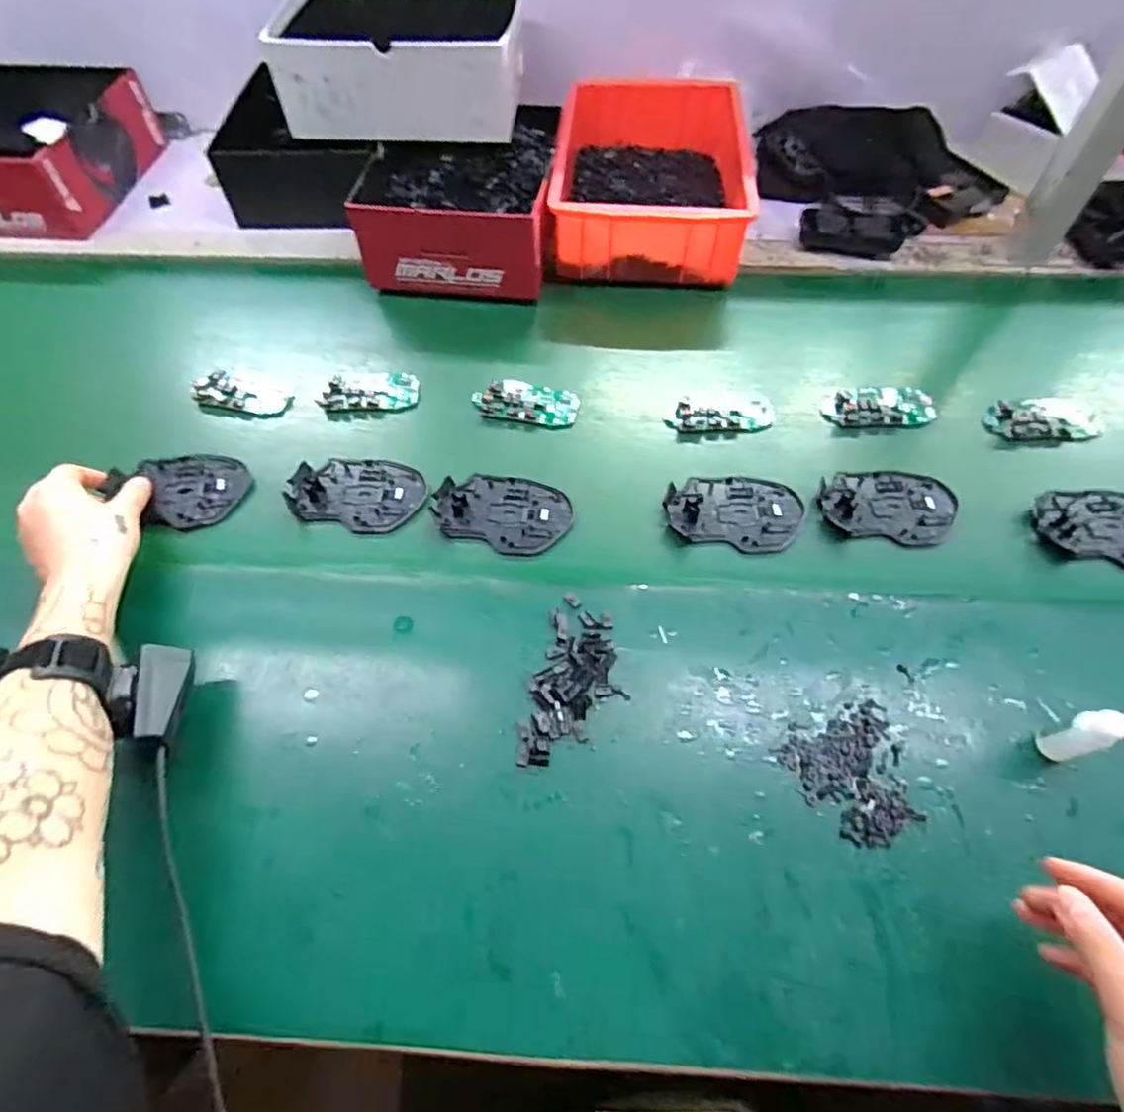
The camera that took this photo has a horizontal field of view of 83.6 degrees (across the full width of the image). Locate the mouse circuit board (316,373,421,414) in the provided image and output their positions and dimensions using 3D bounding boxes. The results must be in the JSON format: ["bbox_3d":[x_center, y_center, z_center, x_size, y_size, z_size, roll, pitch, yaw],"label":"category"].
[{"bbox_3d":[-0.187,-0.160,0.610,0.093,0.014,0.047,-9,62,-5],"label":"mouse circuit board"}]

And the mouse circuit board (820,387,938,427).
[{"bbox_3d":[0.298,-0.140,0.588,0.103,0.014,0.047,-5,61,-3],"label":"mouse circuit board"}]

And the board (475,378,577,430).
[{"bbox_3d":[-0.035,-0.145,0.596,0.099,0.013,0.043,8,62,5],"label":"board"}]

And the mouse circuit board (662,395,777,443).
[{"bbox_3d":[0.150,-0.134,0.586,0.098,0.011,0.045,-5,61,-3],"label":"mouse circuit board"}]

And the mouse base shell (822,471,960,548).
[{"bbox_3d":[0.275,-0.044,0.530,0.108,0.011,0.071,4,61,2],"label":"mouse base shell"}]

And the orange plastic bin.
[{"bbox_3d":[0.101,-0.437,0.717,0.204,0.084,0.290,6,61,4],"label":"orange plastic bin"}]

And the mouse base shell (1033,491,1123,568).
[{"bbox_3d":[0.451,-0.024,0.518,0.106,0.011,0.071,1,61,1],"label":"mouse base shell"}]

